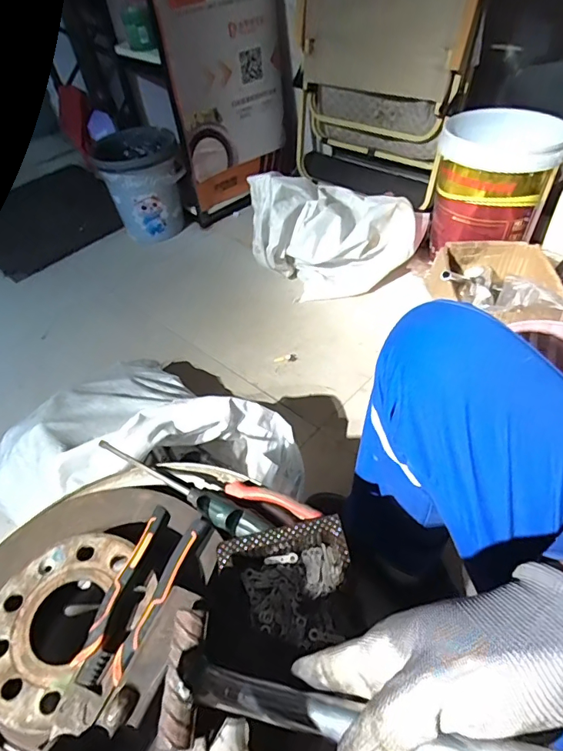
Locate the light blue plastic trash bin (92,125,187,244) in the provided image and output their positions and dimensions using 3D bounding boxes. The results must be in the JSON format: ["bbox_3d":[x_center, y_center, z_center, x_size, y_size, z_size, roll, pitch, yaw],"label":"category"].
[{"bbox_3d":[-0.429,-0.593,1.459,0.245,0.269,0.222,-23,49,-14],"label":"light blue plastic trash bin"}]

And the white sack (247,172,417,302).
[{"bbox_3d":[0.152,-0.375,1.233,0.425,0.308,0.179,-20,48,-12],"label":"white sack"}]

